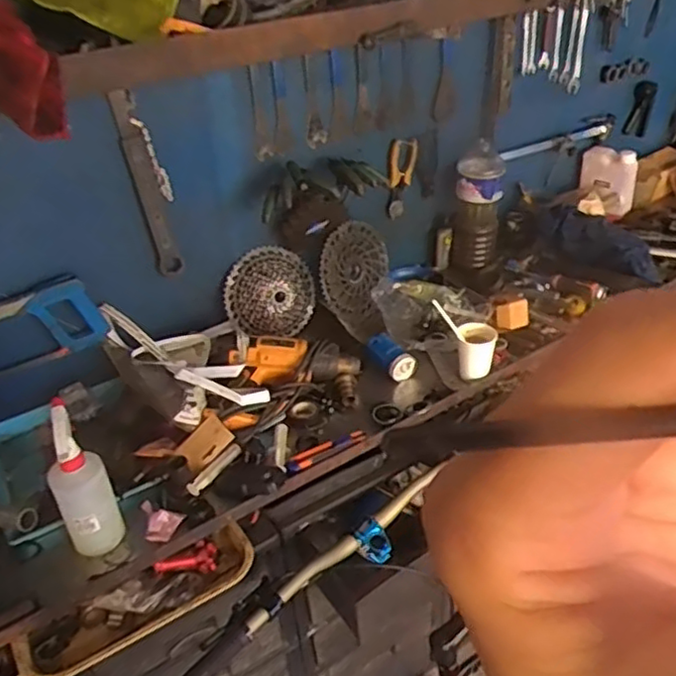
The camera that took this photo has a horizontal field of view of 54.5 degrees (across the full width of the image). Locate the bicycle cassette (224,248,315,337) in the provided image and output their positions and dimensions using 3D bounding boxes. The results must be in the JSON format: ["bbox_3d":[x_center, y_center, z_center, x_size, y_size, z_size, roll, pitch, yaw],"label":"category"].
[{"bbox_3d":[-0.132,-0.085,1.331,0.192,0.168,0.045,-24,39,-27],"label":"bicycle cassette"}]

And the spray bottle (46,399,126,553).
[{"bbox_3d":[-0.353,0.191,0.892,0.070,0.225,0.069,-21,37,-23],"label":"spray bottle"}]

